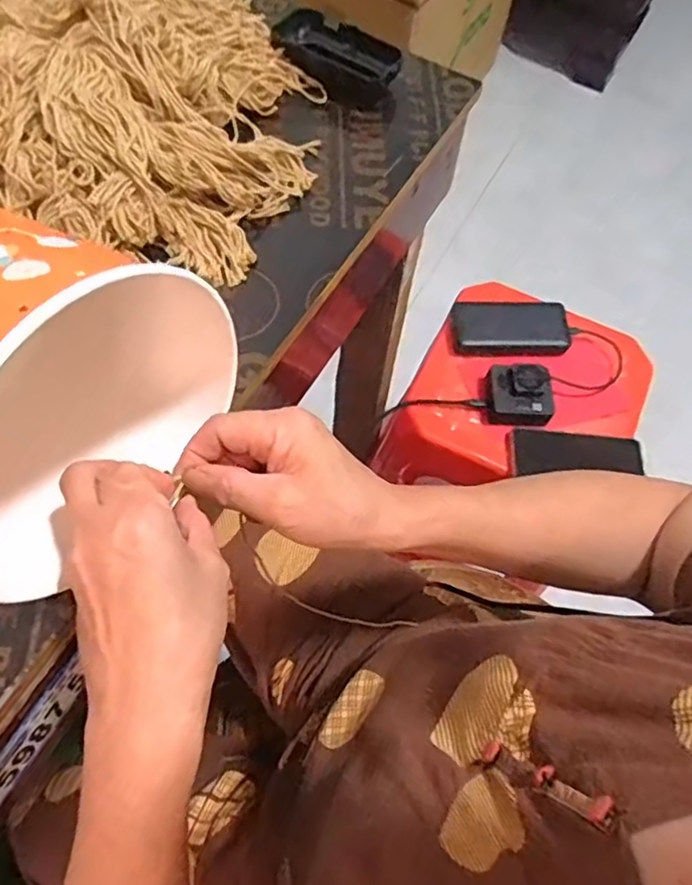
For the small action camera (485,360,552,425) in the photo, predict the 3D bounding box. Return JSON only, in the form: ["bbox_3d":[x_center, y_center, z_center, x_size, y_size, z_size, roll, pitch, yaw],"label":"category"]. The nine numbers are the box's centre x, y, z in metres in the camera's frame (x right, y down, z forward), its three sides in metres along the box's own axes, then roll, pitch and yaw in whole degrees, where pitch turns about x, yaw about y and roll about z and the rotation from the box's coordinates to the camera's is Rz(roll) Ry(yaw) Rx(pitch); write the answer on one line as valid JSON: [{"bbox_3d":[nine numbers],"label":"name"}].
[{"bbox_3d":[0.220,-0.062,0.778,0.081,0.036,0.076,7,63,0],"label":"small action camera"}]

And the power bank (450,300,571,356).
[{"bbox_3d":[0.222,-0.156,0.816,0.153,0.018,0.079,-1,64,-4],"label":"power bank"}]

